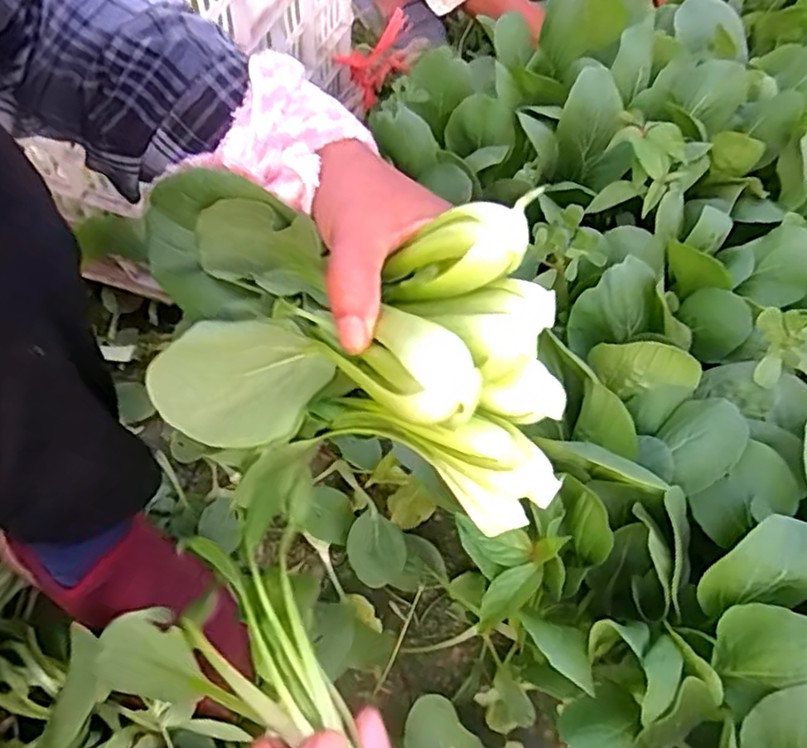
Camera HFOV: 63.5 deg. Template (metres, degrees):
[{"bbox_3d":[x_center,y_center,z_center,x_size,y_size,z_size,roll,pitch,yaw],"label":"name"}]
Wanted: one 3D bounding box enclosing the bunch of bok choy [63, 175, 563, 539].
[{"bbox_3d":[-0.046,-0.024,0.291,0.240,0.106,0.086,16,56,6],"label":"bunch of bok choy"}]

